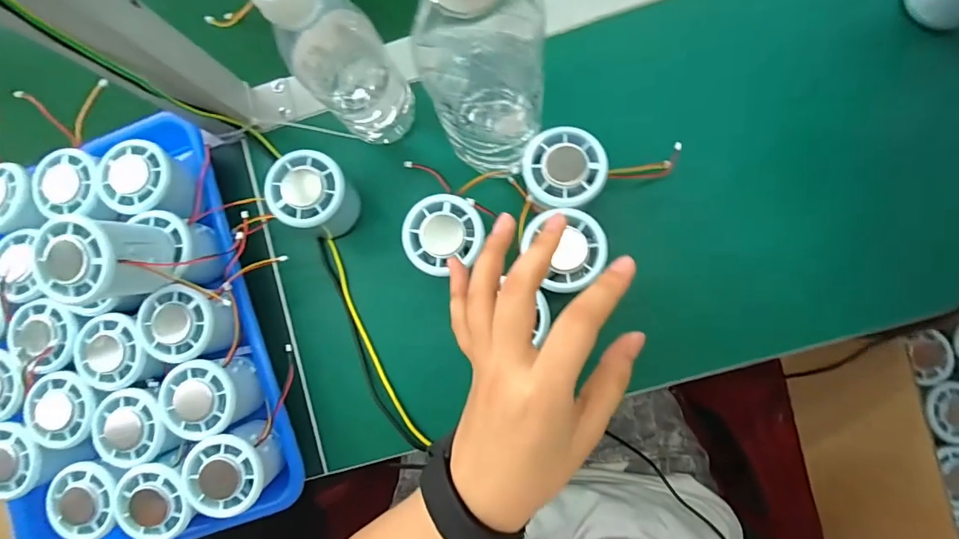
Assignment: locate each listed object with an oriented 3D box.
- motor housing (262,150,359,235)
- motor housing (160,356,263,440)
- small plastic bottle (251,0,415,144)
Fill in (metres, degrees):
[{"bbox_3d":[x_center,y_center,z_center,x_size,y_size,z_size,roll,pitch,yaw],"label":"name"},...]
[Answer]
[{"bbox_3d":[-0.125,-0.057,0.367,0.050,0.066,0.053,-1,85,7],"label":"motor housing"},{"bbox_3d":[-0.202,0.096,0.358,0.056,0.044,0.055,-4,85,6],"label":"motor housing"},{"bbox_3d":[-0.093,-0.140,0.311,0.059,0.180,0.052,-44,82,2],"label":"small plastic bottle"}]

